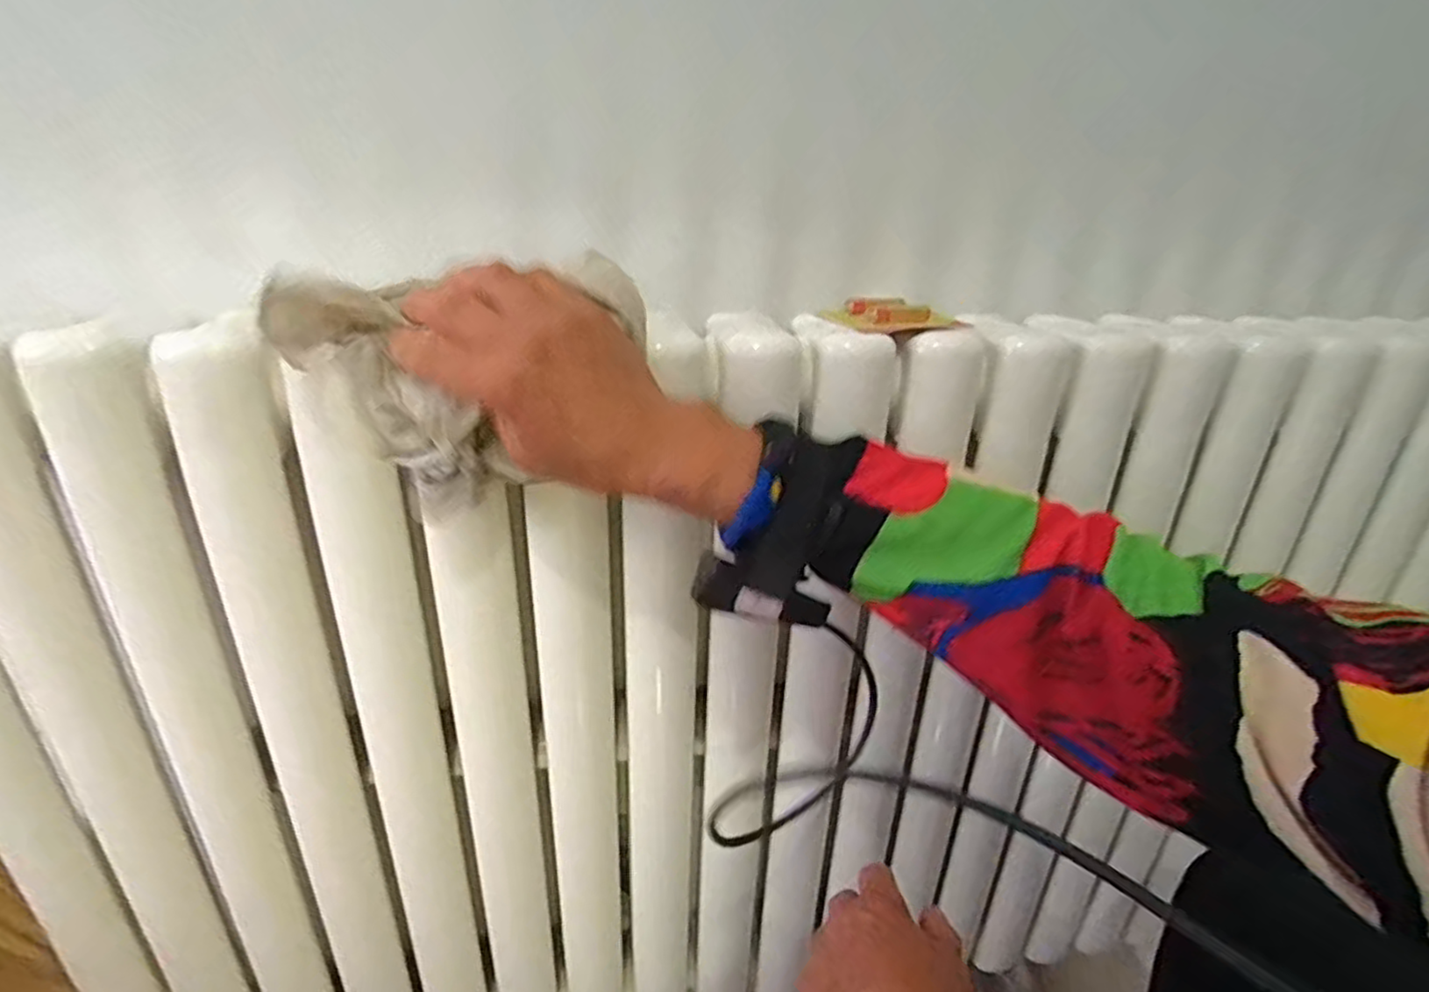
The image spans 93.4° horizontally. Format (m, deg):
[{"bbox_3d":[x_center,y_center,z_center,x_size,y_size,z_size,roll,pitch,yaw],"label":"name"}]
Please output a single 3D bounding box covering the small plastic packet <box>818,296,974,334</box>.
[{"bbox_3d":[0.118,-0.118,0.437,0.078,0.012,0.058,-6,26,-20],"label":"small plastic packet"}]

